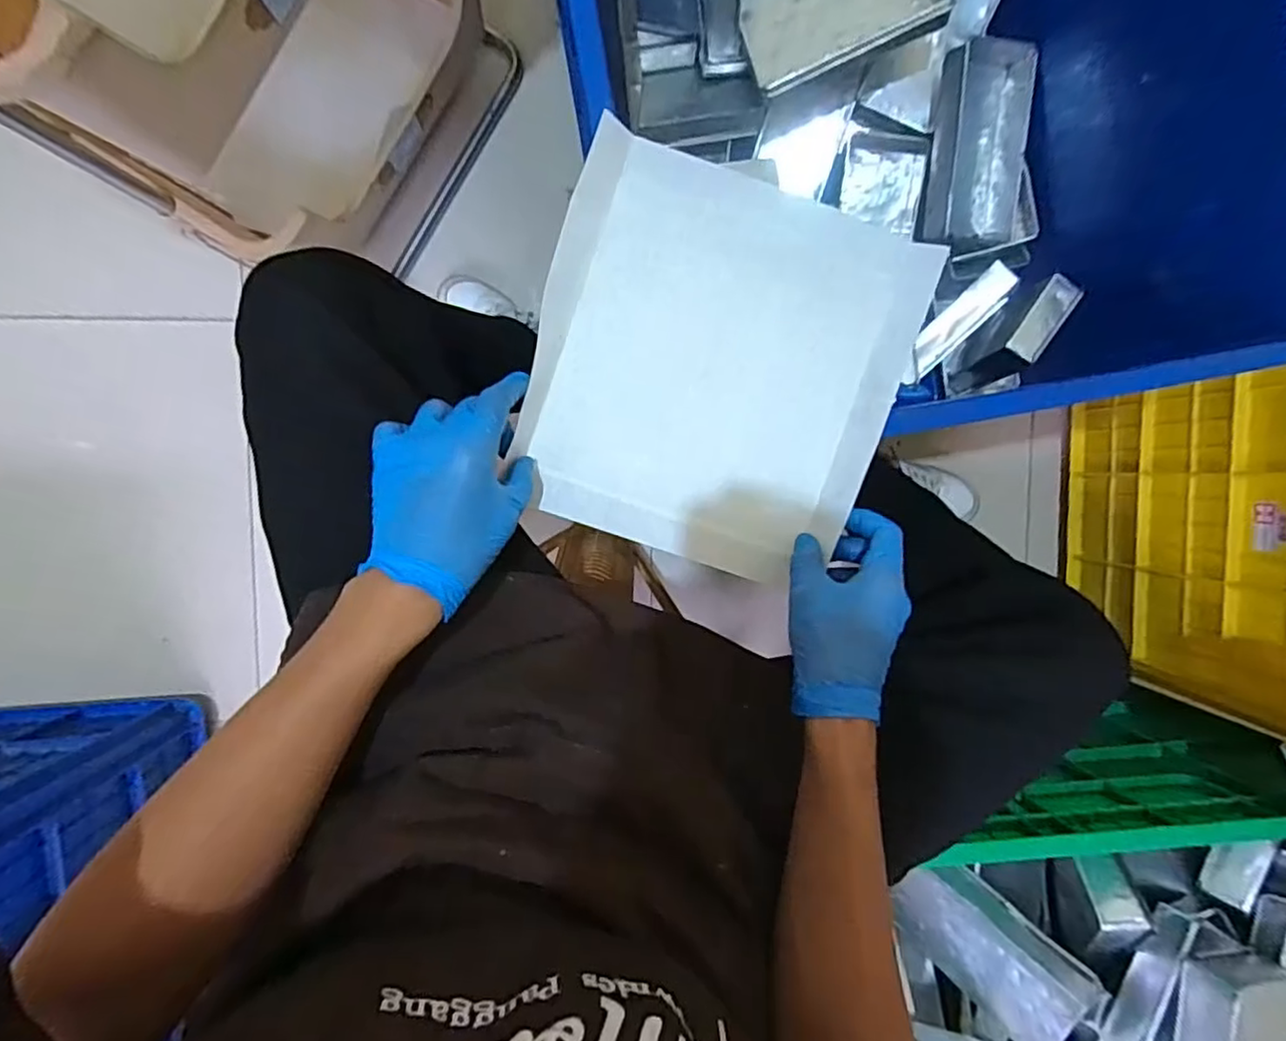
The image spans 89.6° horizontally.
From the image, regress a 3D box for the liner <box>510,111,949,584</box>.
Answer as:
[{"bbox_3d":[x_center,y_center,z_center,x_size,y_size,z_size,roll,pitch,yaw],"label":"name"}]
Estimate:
[{"bbox_3d":[0.054,-0.115,0.485,0.260,0.043,0.277,18,93,-4],"label":"liner"}]

